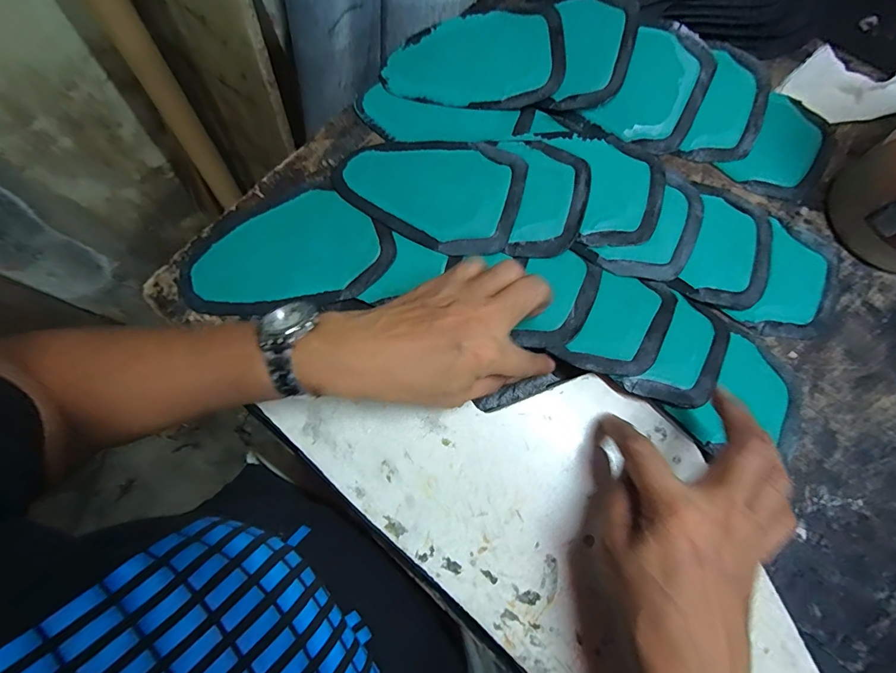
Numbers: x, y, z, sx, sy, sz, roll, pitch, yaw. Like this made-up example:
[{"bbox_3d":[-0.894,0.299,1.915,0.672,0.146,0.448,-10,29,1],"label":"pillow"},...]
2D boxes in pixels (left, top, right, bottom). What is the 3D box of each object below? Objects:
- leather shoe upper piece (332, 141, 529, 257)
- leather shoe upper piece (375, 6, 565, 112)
[{"bbox_3d":[-0.018,-0.127,0.354,0.155,0.012,0.103,17,76,5],"label":"leather shoe upper piece"},{"bbox_3d":[0.024,-0.262,0.389,0.161,0.024,0.104,7,75,2],"label":"leather shoe upper piece"}]

